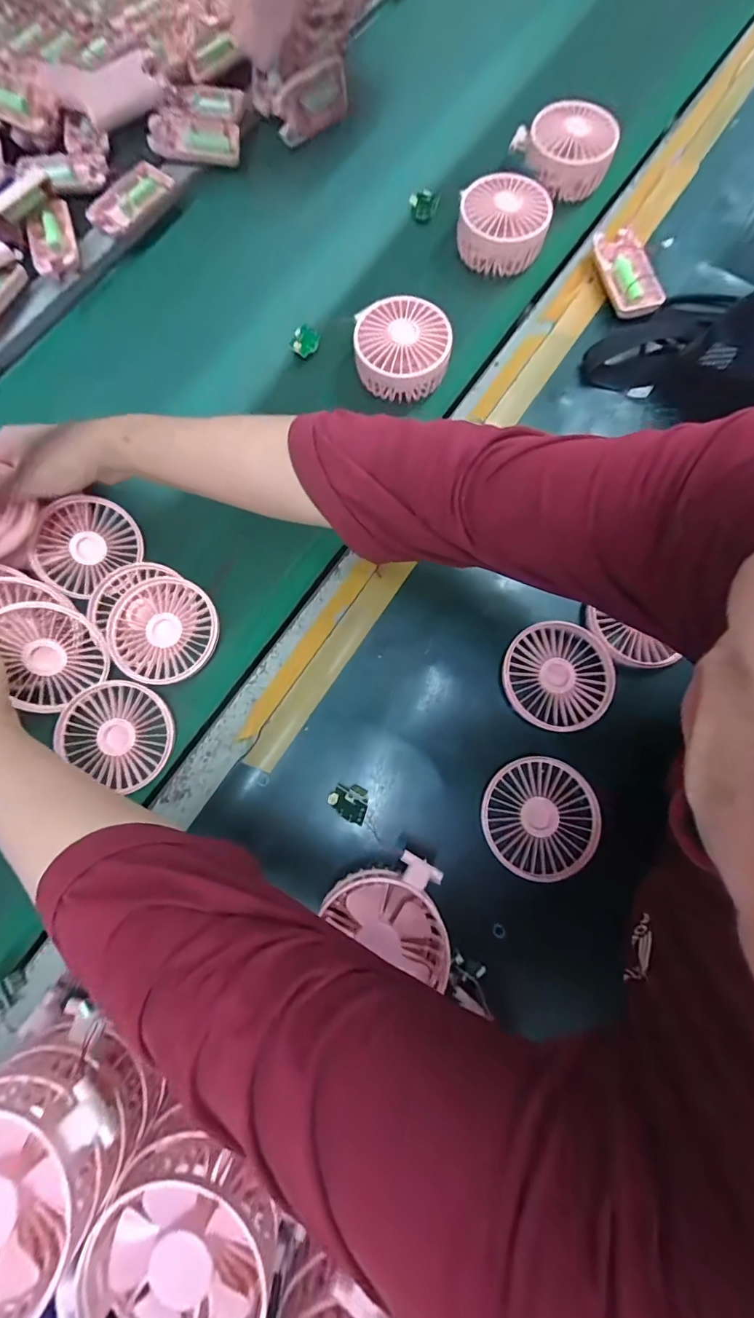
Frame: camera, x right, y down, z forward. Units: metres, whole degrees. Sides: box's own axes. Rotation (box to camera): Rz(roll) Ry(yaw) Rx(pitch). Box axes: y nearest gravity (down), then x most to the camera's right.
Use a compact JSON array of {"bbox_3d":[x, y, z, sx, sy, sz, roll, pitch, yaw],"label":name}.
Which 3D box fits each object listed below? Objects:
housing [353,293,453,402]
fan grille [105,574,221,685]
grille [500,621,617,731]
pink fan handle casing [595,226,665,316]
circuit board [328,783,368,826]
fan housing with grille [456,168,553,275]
[{"bbox_3d":[0.022,-0.287,0.425,0.085,0.038,0.083,5,77,1],"label":"housing"},{"bbox_3d":[-0.178,-0.025,0.379,0.087,0.010,0.087,0,77,0],"label":"fan grille"},{"bbox_3d":[0.149,0.014,0.376,0.089,0.013,0.086,12,77,3],"label":"grille"},{"bbox_3d":[0.244,-0.377,0.445,0.045,0.019,0.095,-14,77,-3],"label":"pink fan handle casing"},{"bbox_3d":[-0.022,0.109,0.350,0.030,0.019,0.026,20,78,5],"label":"circuit board"},{"bbox_3d":[0.125,-0.434,0.455,0.091,0.037,0.078,2,77,1],"label":"fan housing with grille"}]

